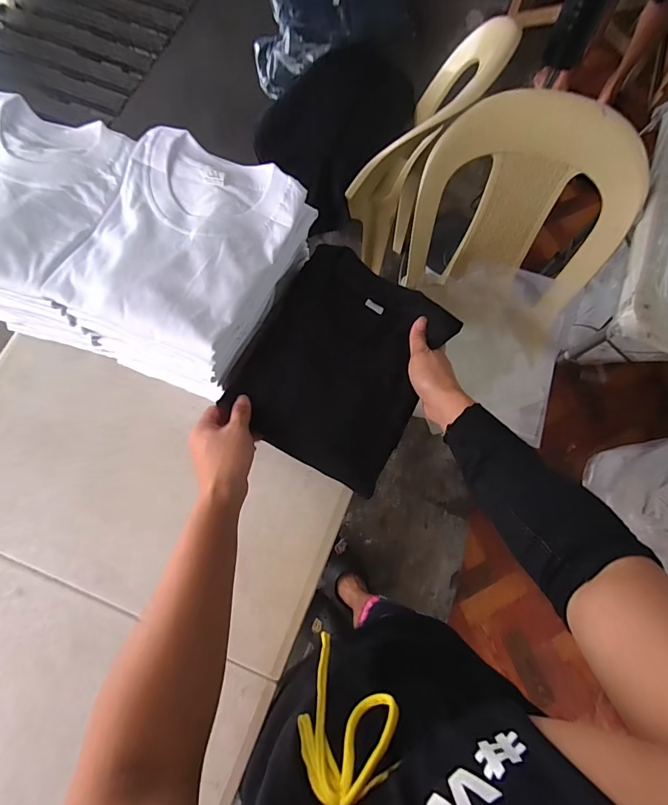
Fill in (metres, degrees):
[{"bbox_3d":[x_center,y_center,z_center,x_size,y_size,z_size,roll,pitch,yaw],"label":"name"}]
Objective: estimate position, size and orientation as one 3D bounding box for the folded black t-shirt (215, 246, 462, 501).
[{"bbox_3d":[0.005,-0.056,0.519,0.230,0.049,0.266,28,75,6],"label":"folded black t-shirt"}]

